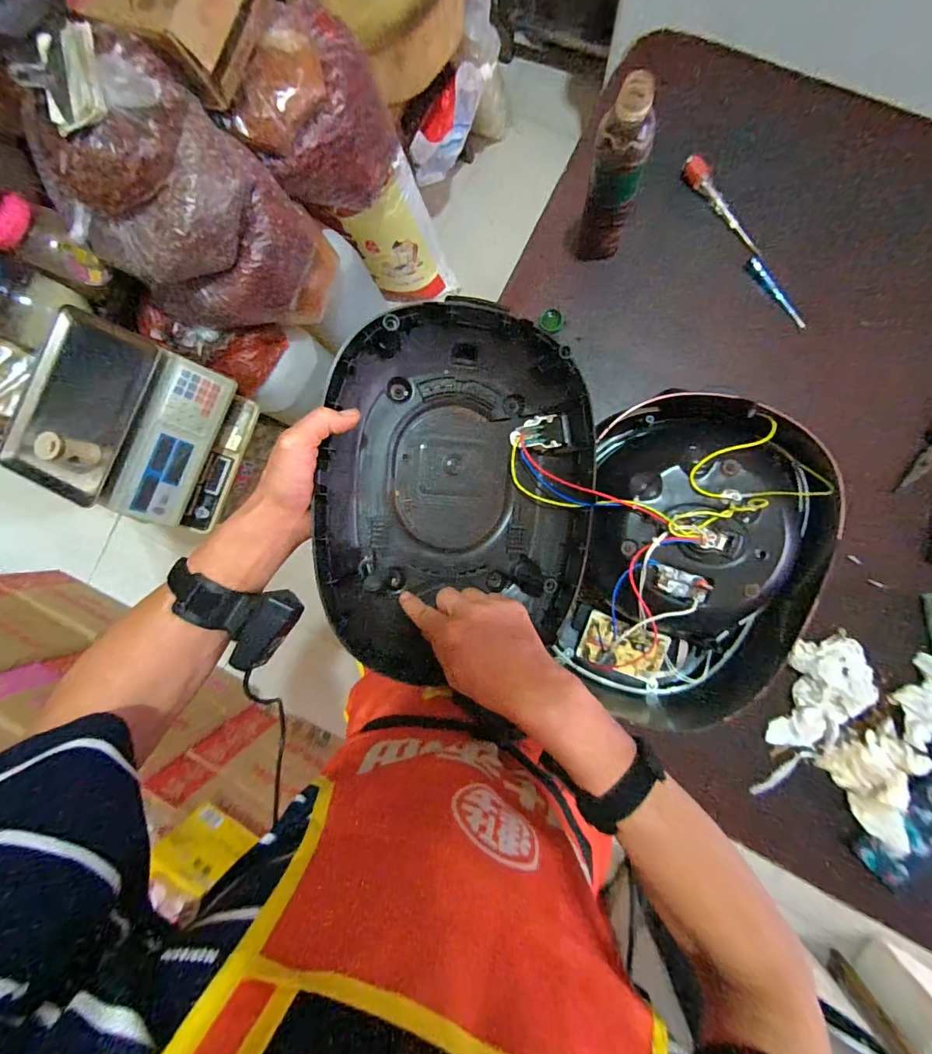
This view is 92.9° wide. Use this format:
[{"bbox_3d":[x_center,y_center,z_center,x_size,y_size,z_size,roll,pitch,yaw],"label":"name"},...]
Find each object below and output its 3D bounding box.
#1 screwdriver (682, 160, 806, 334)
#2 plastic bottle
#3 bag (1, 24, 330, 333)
[{"bbox_3d":[0.373,-0.380,0.592,0.023,0.020,0.268,-32,86,5],"label":"screwdriver"},{"bbox_3d":[0.173,-0.397,0.519,0.060,0.199,0.057,8,90,7],"label":"plastic bottle"},{"bbox_3d":[-0.508,-0.573,0.830,0.337,0.375,0.317,36,93,6],"label":"bag"}]

